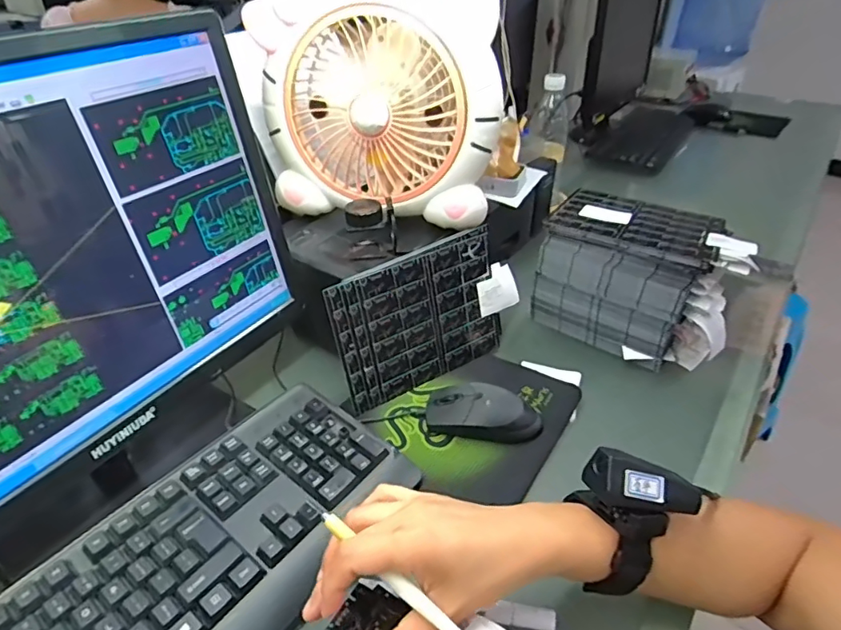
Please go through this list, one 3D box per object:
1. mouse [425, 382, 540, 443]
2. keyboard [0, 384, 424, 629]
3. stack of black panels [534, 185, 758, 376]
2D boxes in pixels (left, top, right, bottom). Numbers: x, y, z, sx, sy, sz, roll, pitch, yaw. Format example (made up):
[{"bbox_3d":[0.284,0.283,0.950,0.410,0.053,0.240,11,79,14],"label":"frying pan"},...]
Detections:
[{"bbox_3d":[0.064,0.099,0.528,0.117,0.037,0.055,10,37,14],"label":"mouse"},{"bbox_3d":[-0.191,0.209,0.363,0.156,0.040,0.429,23,42,29],"label":"keyboard"},{"bbox_3d":[0.273,-0.036,0.653,0.216,0.167,0.151,27,43,32],"label":"stack of black panels"}]

